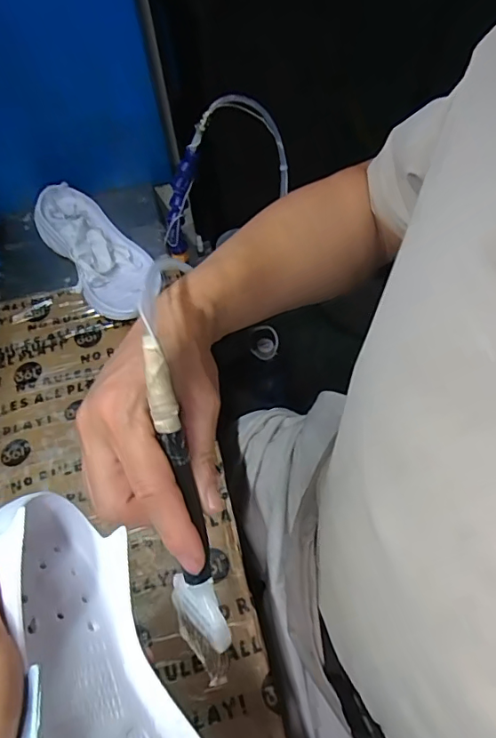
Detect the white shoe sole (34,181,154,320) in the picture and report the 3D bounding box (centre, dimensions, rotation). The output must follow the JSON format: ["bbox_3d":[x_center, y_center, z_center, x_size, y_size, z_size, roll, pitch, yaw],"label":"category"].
[{"bbox_3d":[-0.202,-0.162,0.694,0.098,0.055,0.262,-30,61,-19],"label":"white shoe sole"}]

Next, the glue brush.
[{"bbox_3d":[-0.039,0.077,0.269,0.037,0.178,0.011,-7,8,32],"label":"glue brush"}]

